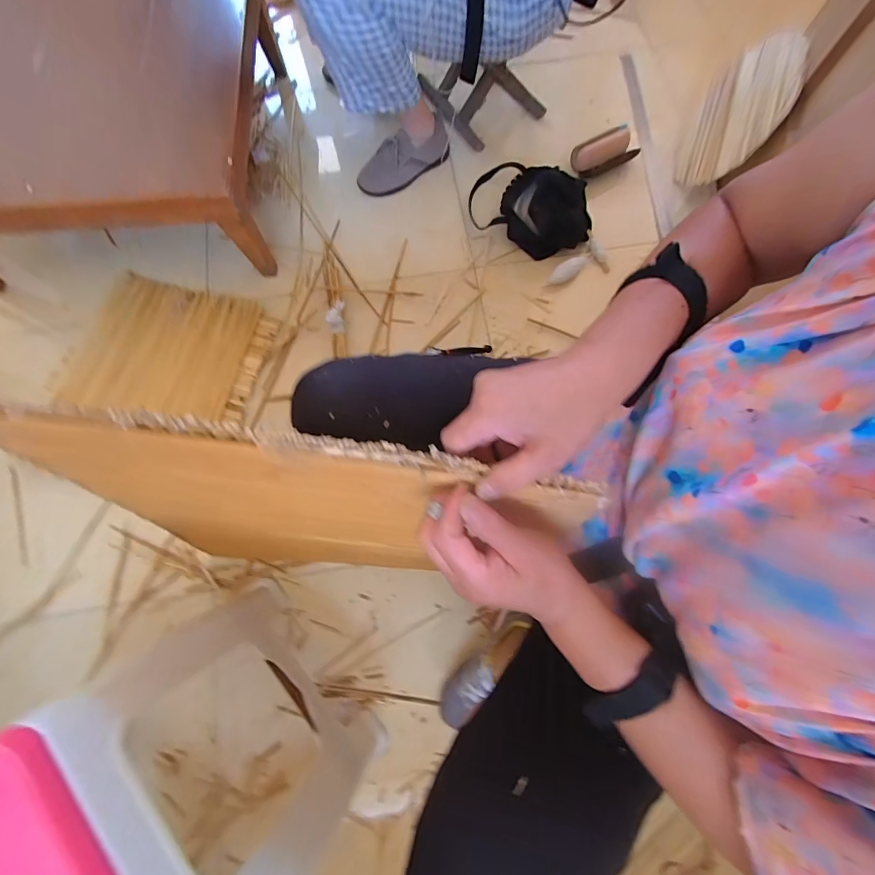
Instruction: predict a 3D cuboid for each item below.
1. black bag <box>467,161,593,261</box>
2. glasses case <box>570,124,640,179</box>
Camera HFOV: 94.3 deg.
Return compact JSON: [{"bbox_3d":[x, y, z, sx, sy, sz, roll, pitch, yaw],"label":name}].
[{"bbox_3d":[0.203,-0.511,0.879,0.257,0.088,0.206,0,76,0],"label":"black bag"},{"bbox_3d":[0.388,-0.659,0.945,0.154,0.060,0.064,-25,77,-6],"label":"glasses case"}]

